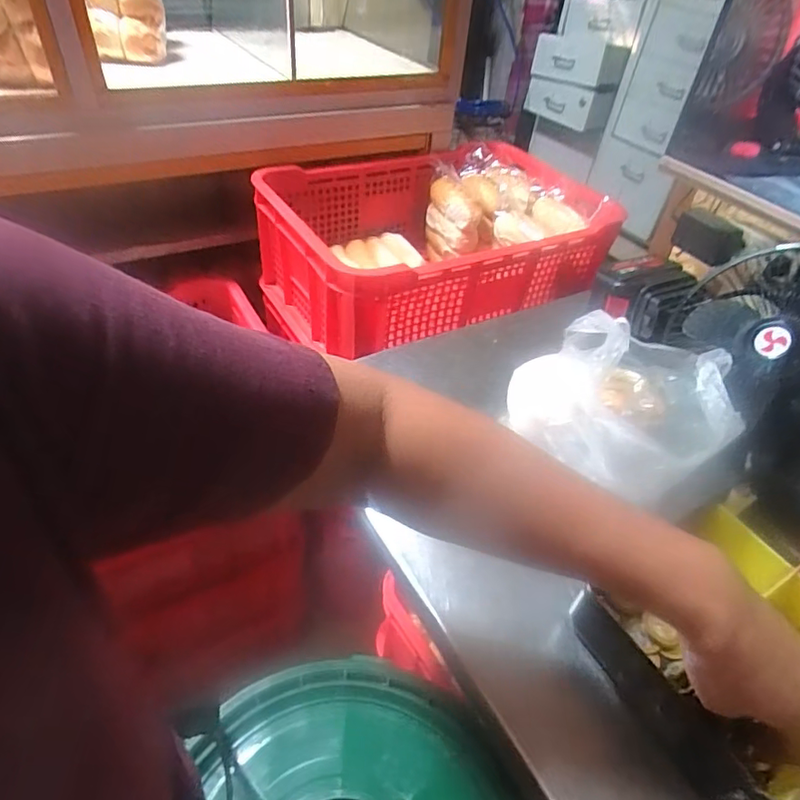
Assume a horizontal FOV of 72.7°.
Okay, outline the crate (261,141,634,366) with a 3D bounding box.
[{"bbox_3d":[0.055,-0.253,0.883,0.494,0.159,0.365,-18,48,-24],"label":"crate"}]

